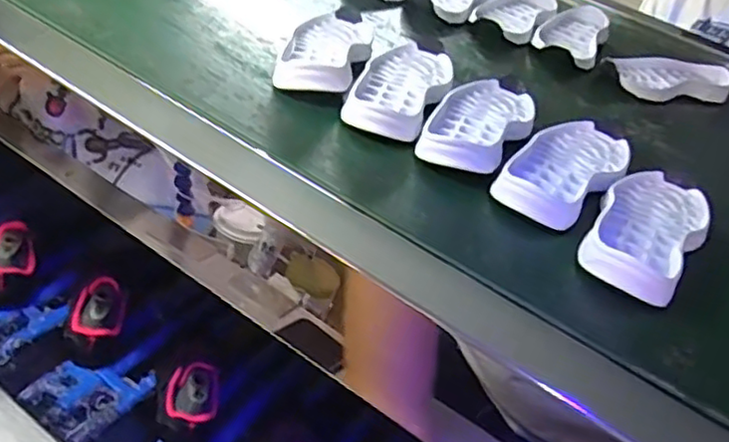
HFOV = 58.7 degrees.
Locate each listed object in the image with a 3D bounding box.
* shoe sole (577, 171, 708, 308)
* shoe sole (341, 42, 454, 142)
[{"bbox_3d":[0.190,0.004,0.436,0.065,0.021,0.155,23,33,26],"label":"shoe sole"},{"bbox_3d":[0.030,-0.110,0.520,0.063,0.028,0.152,11,41,13],"label":"shoe sole"}]

